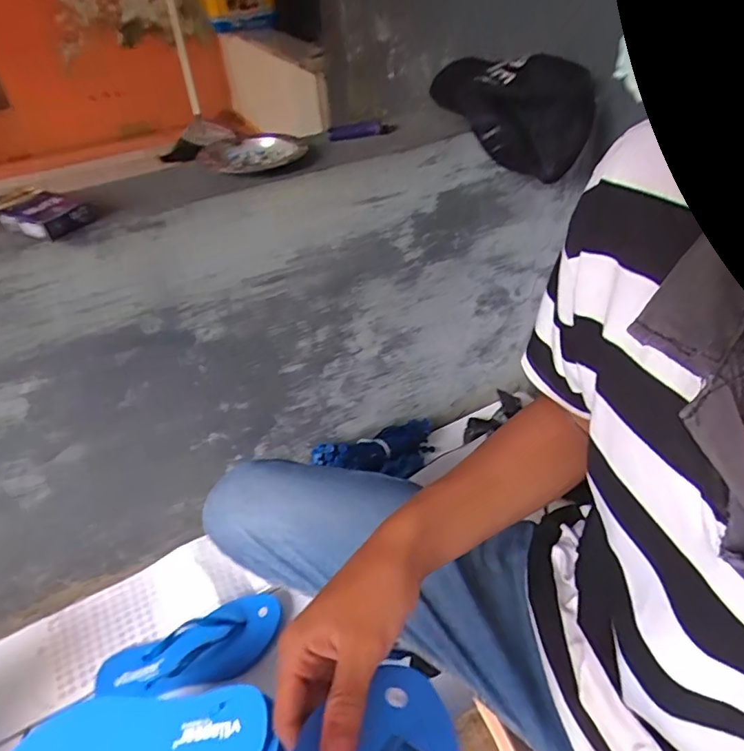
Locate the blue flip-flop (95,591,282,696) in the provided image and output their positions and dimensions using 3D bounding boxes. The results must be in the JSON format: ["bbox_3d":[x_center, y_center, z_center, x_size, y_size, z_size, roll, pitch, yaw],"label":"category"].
[{"bbox_3d":[-0.241,0.365,0.680,0.238,0.048,0.087,-15,45,-13],"label":"blue flip-flop"}]

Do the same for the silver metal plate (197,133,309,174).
[{"bbox_3d":[-0.139,-0.256,0.589,0.116,0.020,0.098,-15,45,-13],"label":"silver metal plate"}]

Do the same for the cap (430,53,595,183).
[{"bbox_3d":[0.182,-0.354,0.682,0.192,0.104,0.198,-1,44,1],"label":"cap"}]

